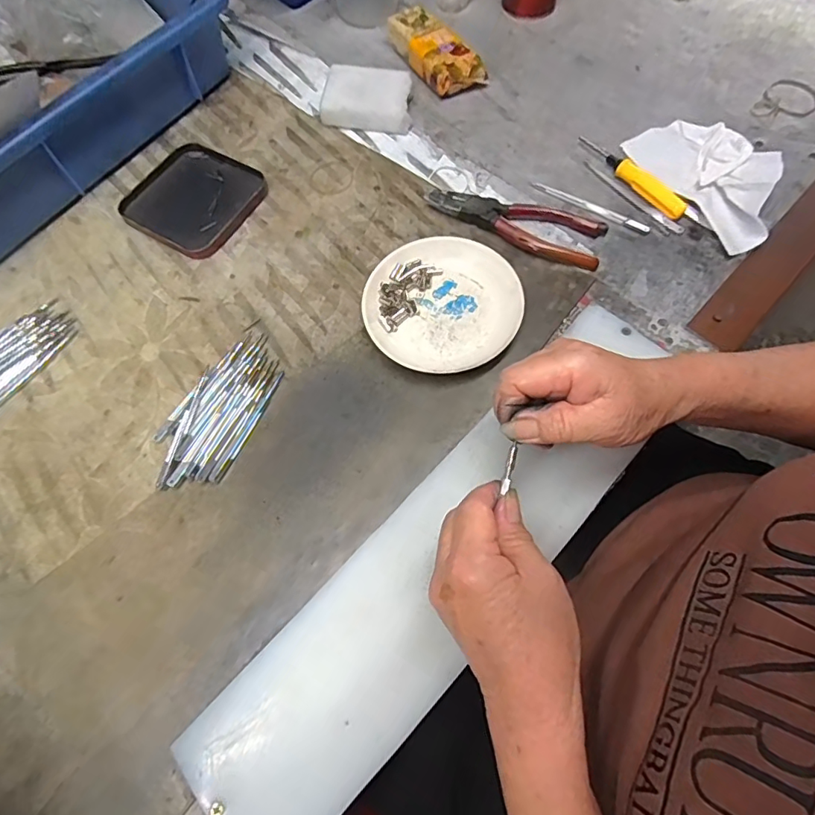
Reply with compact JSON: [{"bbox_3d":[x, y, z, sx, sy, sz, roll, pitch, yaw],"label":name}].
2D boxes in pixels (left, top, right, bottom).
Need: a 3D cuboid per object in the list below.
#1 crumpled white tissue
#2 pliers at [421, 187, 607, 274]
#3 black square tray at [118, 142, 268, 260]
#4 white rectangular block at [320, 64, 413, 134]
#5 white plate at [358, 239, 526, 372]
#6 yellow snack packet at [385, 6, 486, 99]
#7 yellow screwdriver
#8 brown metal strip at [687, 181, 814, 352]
[{"bbox_3d":[0.268,-0.210,0.432,0.097,0.034,0.144,-33,70,-11],"label":"crumpled white tissue"},{"bbox_3d":[0.089,-0.157,0.428,0.151,0.014,0.047,18,69,10],"label":"pliers"},{"bbox_3d":[-0.192,-0.189,0.453,0.106,0.013,0.103,28,71,13],"label":"black square tray"},{"bbox_3d":[-0.037,-0.298,0.486,0.083,0.024,0.057,6,67,5],"label":"white rectangular block"},{"bbox_3d":[0.026,-0.079,0.390,0.117,0.021,0.110,-1,67,2],"label":"white plate"},{"bbox_3d":[0.027,-0.355,0.505,0.047,0.035,0.109,-32,69,-11],"label":"yellow snack packet"},{"bbox_3d":[0.195,-0.206,0.441,0.017,0.013,0.117,-34,70,-12],"label":"yellow screwdriver"},{"bbox_3d":[0.318,-0.137,0.413,0.038,0.007,0.252,42,74,17],"label":"brown metal strip"}]

